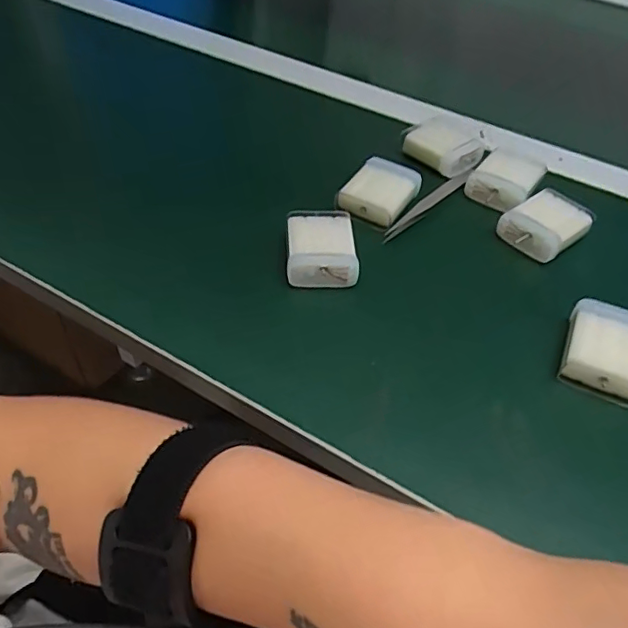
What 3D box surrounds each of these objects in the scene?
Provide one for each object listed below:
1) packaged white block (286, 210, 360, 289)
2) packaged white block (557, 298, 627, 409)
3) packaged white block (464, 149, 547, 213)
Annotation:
[{"bbox_3d":[0.004,-0.041,0.346,0.041,0.021,0.051,0,47,-4],"label":"packaged white block"},{"bbox_3d":[0.157,0.019,0.301,0.042,0.022,0.049,19,49,12],"label":"packaged white block"},{"bbox_3d":[0.136,-0.095,0.402,0.041,0.016,0.053,30,52,21],"label":"packaged white block"}]

